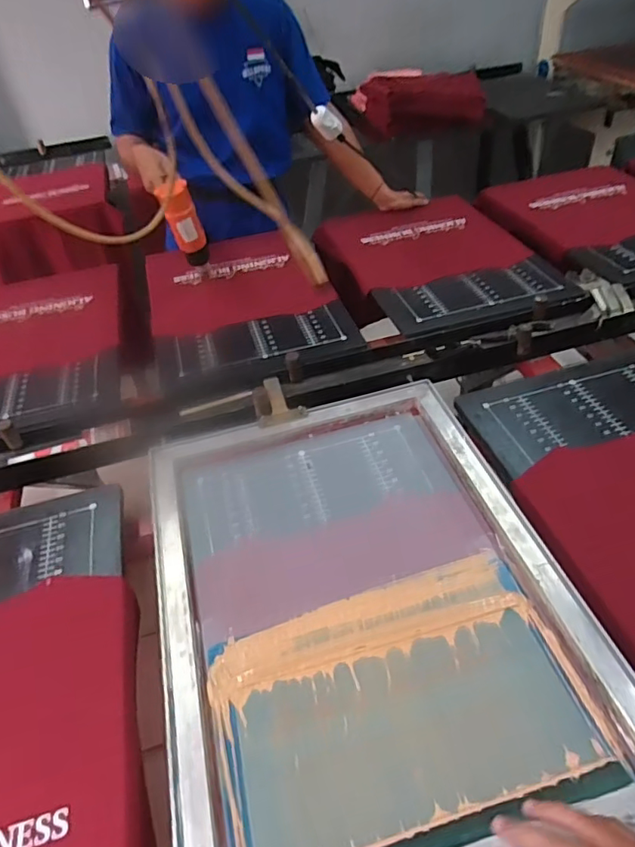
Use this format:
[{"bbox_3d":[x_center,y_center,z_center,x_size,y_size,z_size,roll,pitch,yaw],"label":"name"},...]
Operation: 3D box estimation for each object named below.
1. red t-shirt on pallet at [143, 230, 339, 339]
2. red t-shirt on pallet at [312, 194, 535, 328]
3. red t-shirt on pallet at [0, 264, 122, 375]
[{"bbox_3d":[-0.199,-0.346,1.269,0.390,0.023,0.394,-15,45,-8],"label":"red t-shirt on pallet"},{"bbox_3d":[0.243,-0.446,1.368,0.456,0.055,0.414,-16,45,-10],"label":"red t-shirt on pallet"},{"bbox_3d":[-0.652,-0.227,1.225,0.405,0.036,0.391,-17,45,-10],"label":"red t-shirt on pallet"}]

